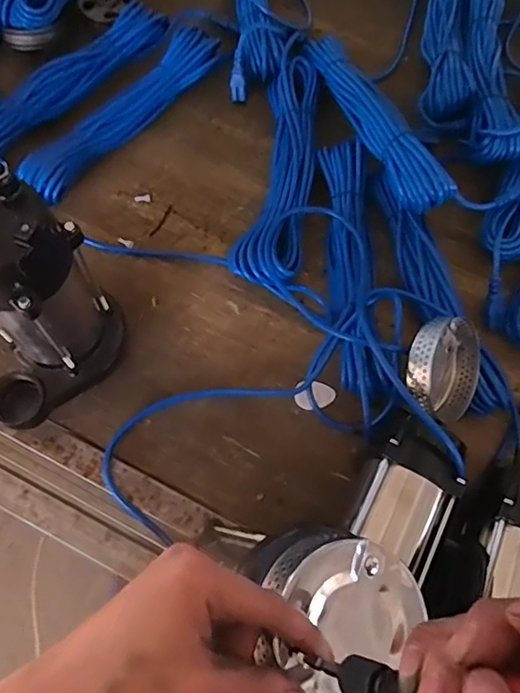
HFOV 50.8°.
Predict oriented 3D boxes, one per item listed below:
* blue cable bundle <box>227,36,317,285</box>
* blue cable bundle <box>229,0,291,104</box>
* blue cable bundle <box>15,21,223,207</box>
[{"bbox_3d":[0.028,-0.237,0.726,0.086,0.049,0.360,9,68,1],"label":"blue cable bundle"},{"bbox_3d":[-0.003,-0.534,0.834,0.080,0.061,0.378,1,68,-2],"label":"blue cable bundle"},{"bbox_3d":[-0.182,-0.311,0.737,0.066,0.051,0.339,37,71,11],"label":"blue cable bundle"}]

